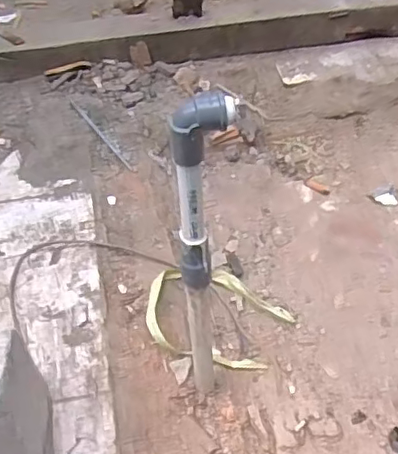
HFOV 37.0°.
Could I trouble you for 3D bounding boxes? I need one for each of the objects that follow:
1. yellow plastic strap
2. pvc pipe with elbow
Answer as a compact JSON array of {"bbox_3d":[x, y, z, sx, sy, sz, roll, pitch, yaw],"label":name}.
[{"bbox_3d":[0.031,0.128,0.907,0.230,0.048,0.176,16,45,-16],"label":"yellow plastic strap"},{"bbox_3d":[0.008,0.056,0.638,0.058,0.453,0.035,1,47,1],"label":"pvc pipe with elbow"}]

